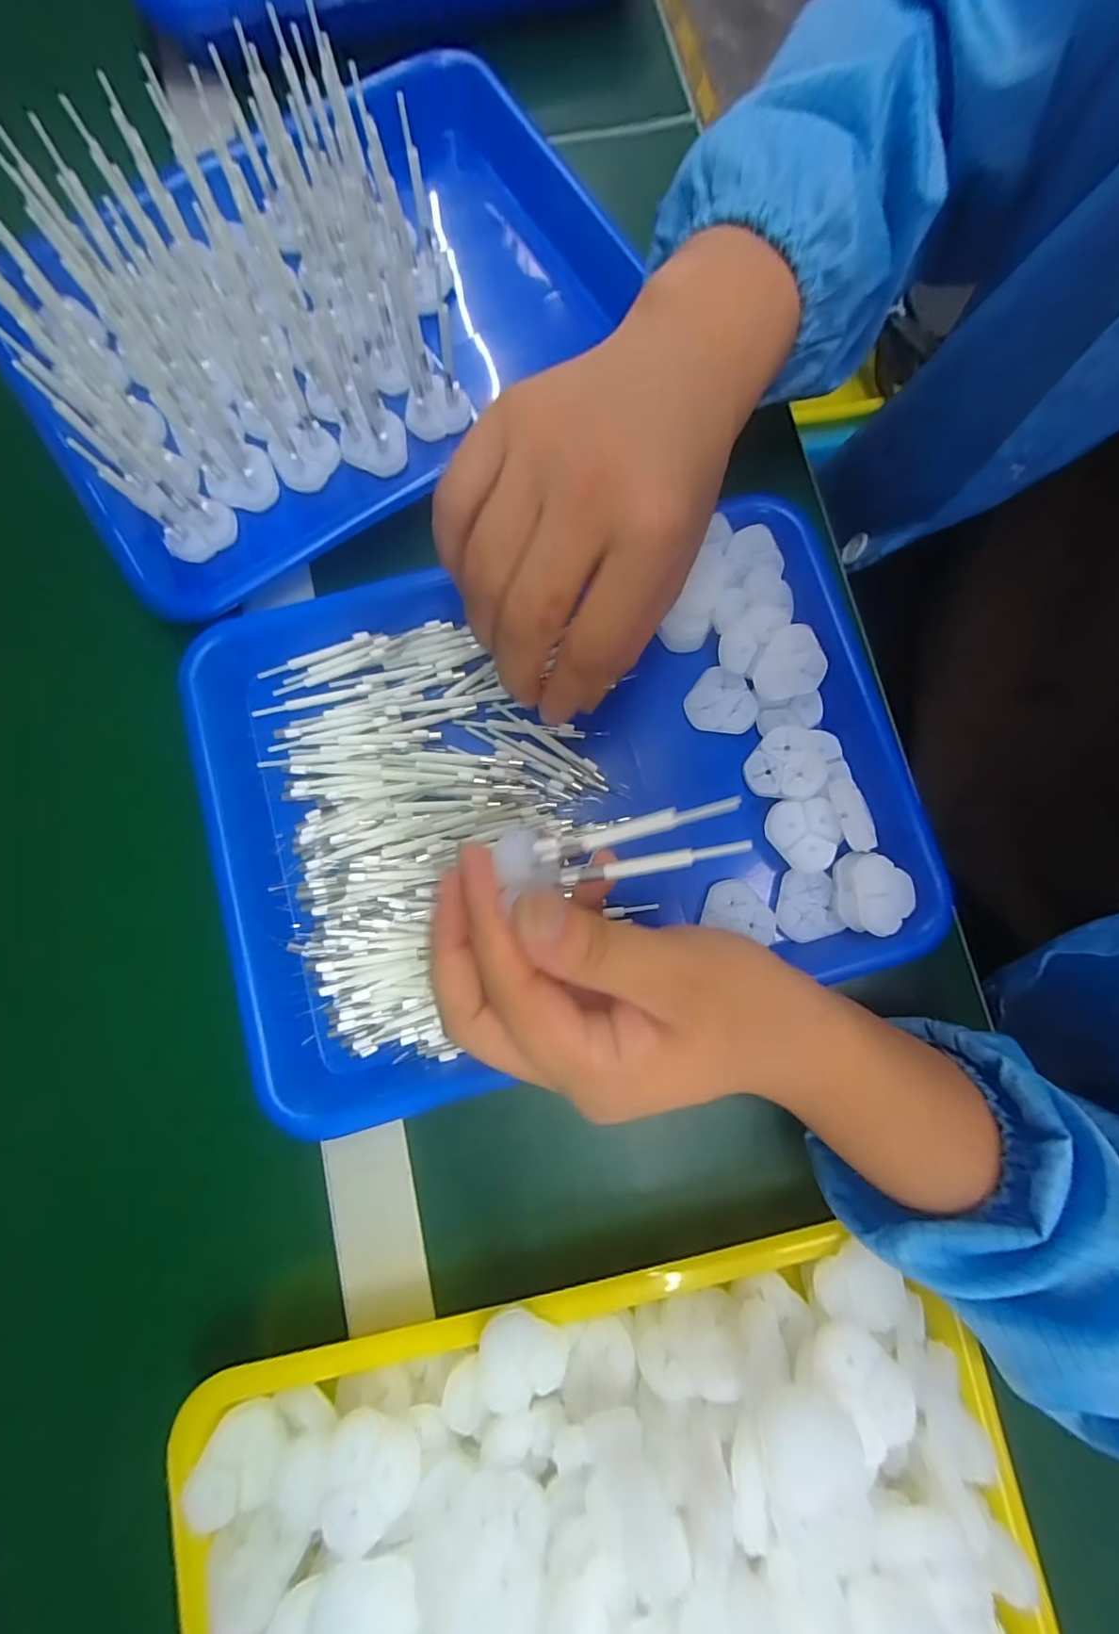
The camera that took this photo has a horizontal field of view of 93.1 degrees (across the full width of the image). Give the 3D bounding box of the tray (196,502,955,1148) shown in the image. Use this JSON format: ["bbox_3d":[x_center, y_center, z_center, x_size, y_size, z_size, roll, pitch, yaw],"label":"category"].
[{"bbox_3d":[-0.001,-0.016,0.268,0.341,0.037,0.251,-15,78,-3],"label":"tray"}]

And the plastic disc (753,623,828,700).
[{"bbox_3d":[0.116,-0.076,0.270,0.035,0.004,0.034,1,114,2],"label":"plastic disc"}]

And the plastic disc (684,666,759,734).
[{"bbox_3d":[0.086,-0.060,0.281,0.036,0.006,0.033,0,82,-1],"label":"plastic disc"}]

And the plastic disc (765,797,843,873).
[{"bbox_3d":[0.121,0.009,0.263,0.035,0.005,0.035,-4,82,-1],"label":"plastic disc"}]

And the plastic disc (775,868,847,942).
[{"bbox_3d":[0.124,0.044,0.267,0.029,0.006,0.034,-9,82,-2],"label":"plastic disc"}]

